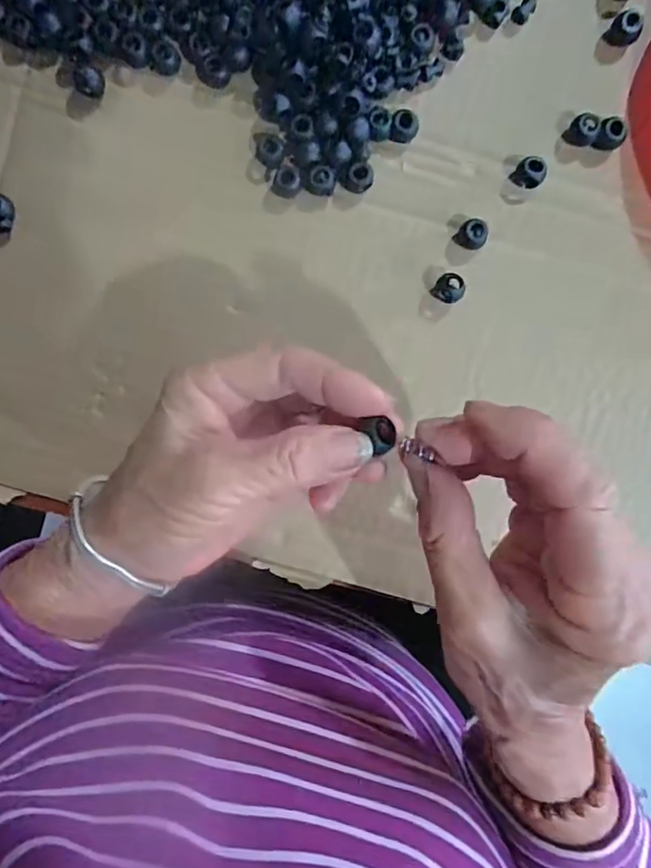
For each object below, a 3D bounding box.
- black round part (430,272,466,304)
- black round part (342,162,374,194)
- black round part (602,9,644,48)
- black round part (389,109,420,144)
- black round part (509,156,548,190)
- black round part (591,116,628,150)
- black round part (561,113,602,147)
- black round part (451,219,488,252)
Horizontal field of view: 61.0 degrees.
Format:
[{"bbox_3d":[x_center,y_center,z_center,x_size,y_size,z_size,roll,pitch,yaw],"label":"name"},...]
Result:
[{"bbox_3d":[0.068,-0.080,0.299,0.015,0.011,0.017,39,94,-2],"label":"black round part"},{"bbox_3d":[0.019,-0.137,0.298,0.013,0.013,0.015,41,94,-2],"label":"black round part"},{"bbox_3d":[0.158,-0.212,0.291,0.013,0.013,0.015,-44,92,4],"label":"black round part"},{"bbox_3d":[0.042,-0.164,0.296,0.014,0.011,0.013,0,94,1],"label":"black round part"},{"bbox_3d":[0.109,-0.139,0.296,0.015,0.013,0.014,0,94,1],"label":"black round part"},{"bbox_3d":[0.151,-0.159,0.293,0.014,0.009,0.015,0,94,1],"label":"black round part"},{"bbox_3d":[0.137,-0.163,0.295,0.015,0.008,0.014,0,94,1],"label":"black round part"},{"bbox_3d":[0.079,-0.107,0.298,0.016,0.013,0.013,22,95,-1],"label":"black round part"}]

